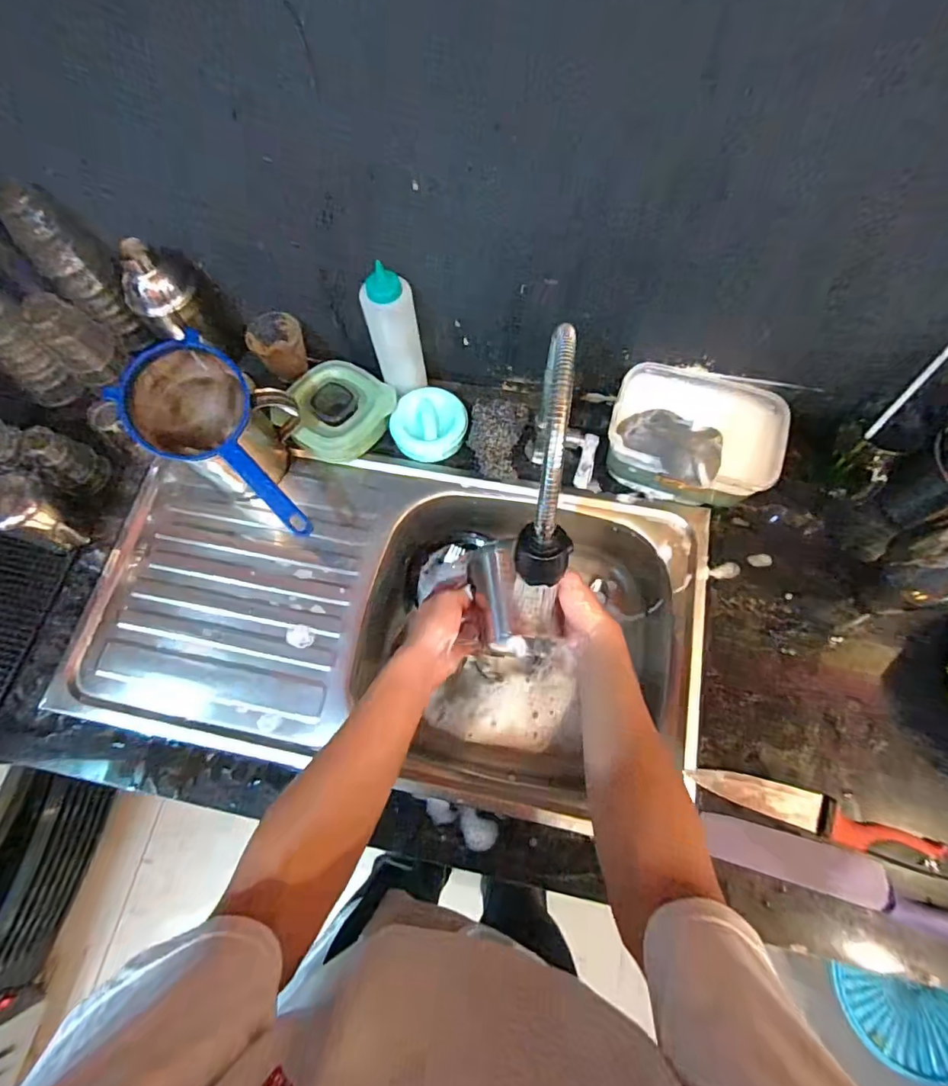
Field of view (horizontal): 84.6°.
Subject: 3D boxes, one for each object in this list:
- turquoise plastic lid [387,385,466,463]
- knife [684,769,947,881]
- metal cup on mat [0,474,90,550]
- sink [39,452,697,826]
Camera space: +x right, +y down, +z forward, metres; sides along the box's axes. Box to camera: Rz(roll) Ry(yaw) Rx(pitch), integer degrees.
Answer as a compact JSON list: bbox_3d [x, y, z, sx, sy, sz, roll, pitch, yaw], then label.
[{"bbox_3d":[-0.061,-0.159,0.709,0.098,0.026,0.103,-1,70,1],"label":"turquoise plastic lid"},{"bbox_3d":[0.359,0.283,0.540,0.259,0.019,0.038,17,72,7],"label":"knife"},{"bbox_3d":[-0.541,-0.034,0.650,0.081,0.100,0.070,21,72,9],"label":"metal cup on mat"},{"bbox_3d":[-0.099,0.100,0.699,0.743,0.134,0.387,10,71,5],"label":"sink"}]

